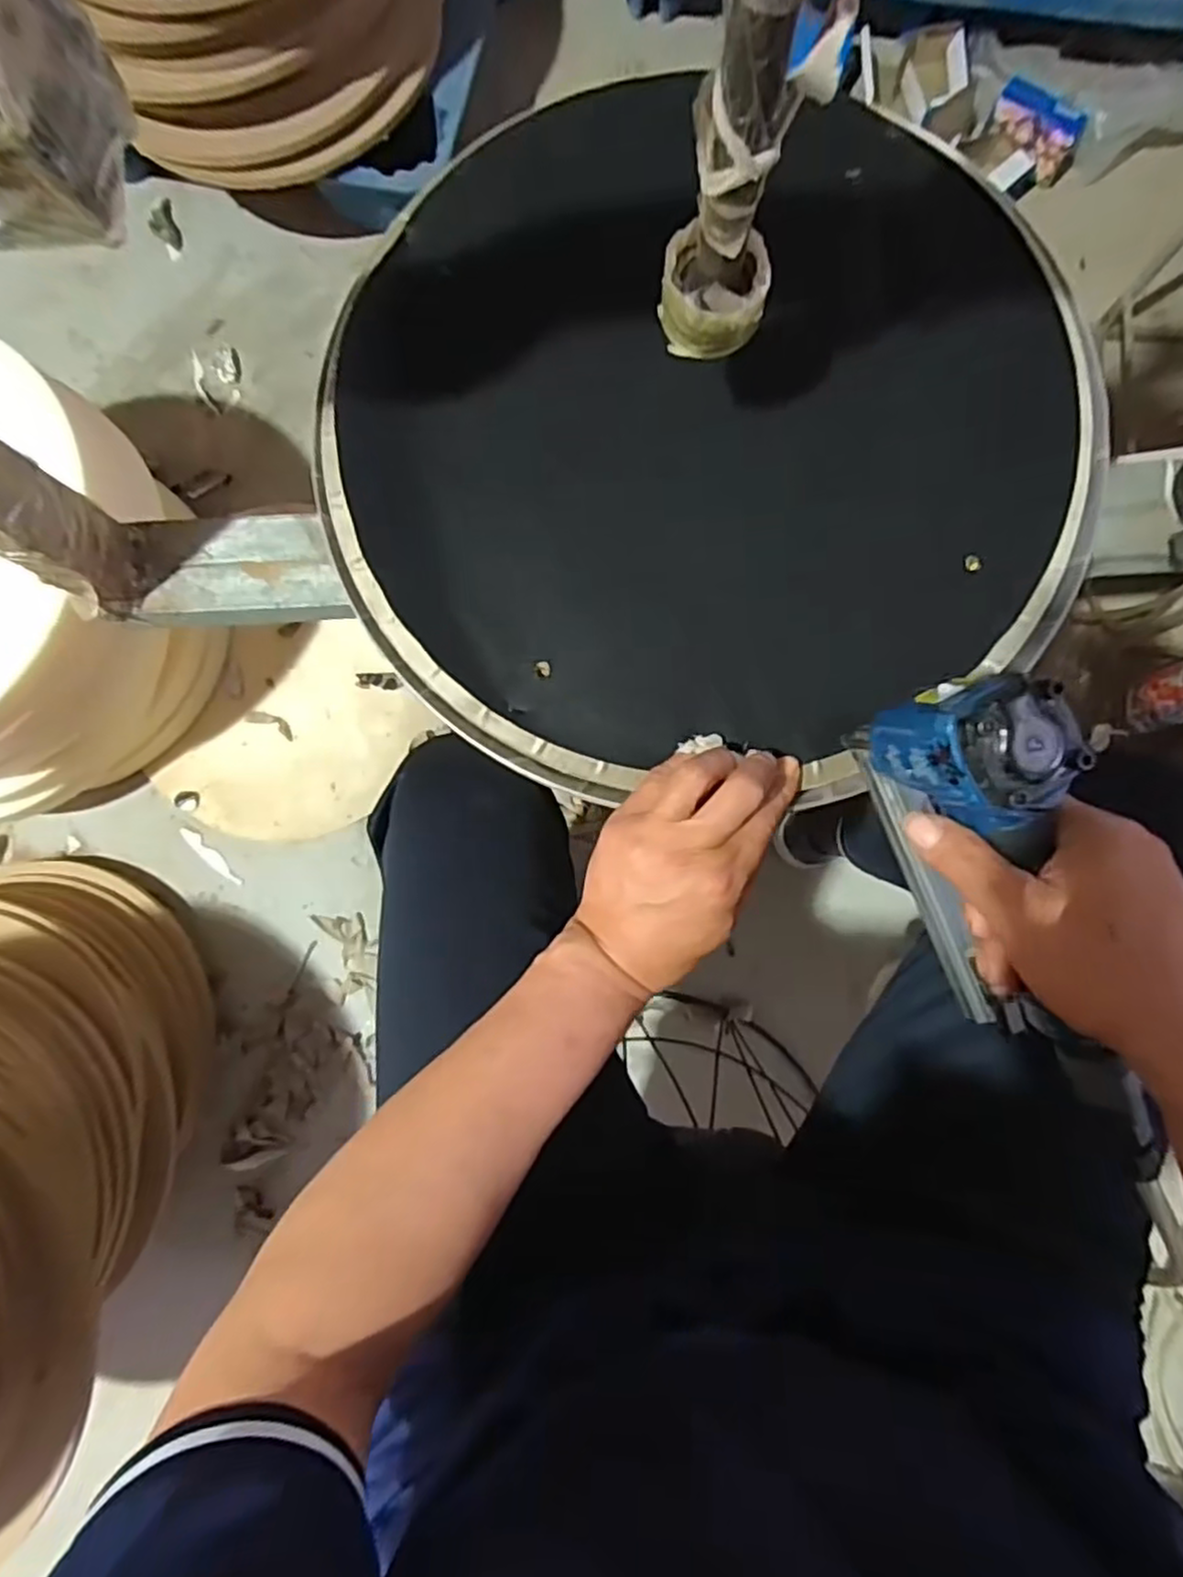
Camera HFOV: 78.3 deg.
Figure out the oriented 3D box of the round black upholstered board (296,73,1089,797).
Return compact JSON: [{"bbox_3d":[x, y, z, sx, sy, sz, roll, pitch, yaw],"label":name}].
[{"bbox_3d":[0.075,-0.220,0.447,0.444,0.034,0.446,0,84,2],"label":"round black upholstered board"}]

